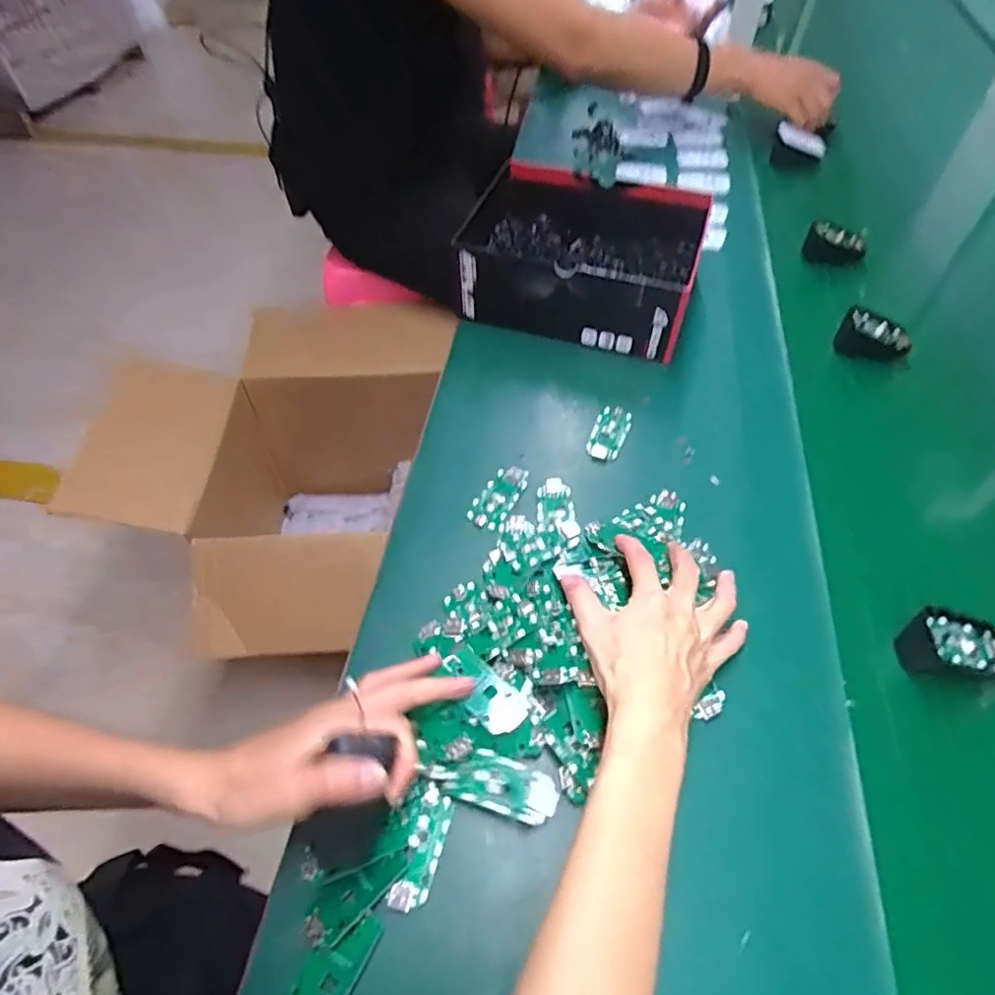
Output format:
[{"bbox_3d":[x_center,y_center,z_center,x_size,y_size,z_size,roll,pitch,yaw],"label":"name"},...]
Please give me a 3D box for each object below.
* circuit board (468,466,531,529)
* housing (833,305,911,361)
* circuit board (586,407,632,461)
[{"bbox_3d":[0.002,0.000,0.517,0.031,0.008,0.067,27,58,20],"label":"circuit board"},{"bbox_3d":[0.396,-0.169,0.633,0.067,0.048,0.025,18,55,14],"label":"housing"},{"bbox_3d":[0.104,-0.061,0.556,0.032,0.006,0.069,17,55,14],"label":"circuit board"}]

